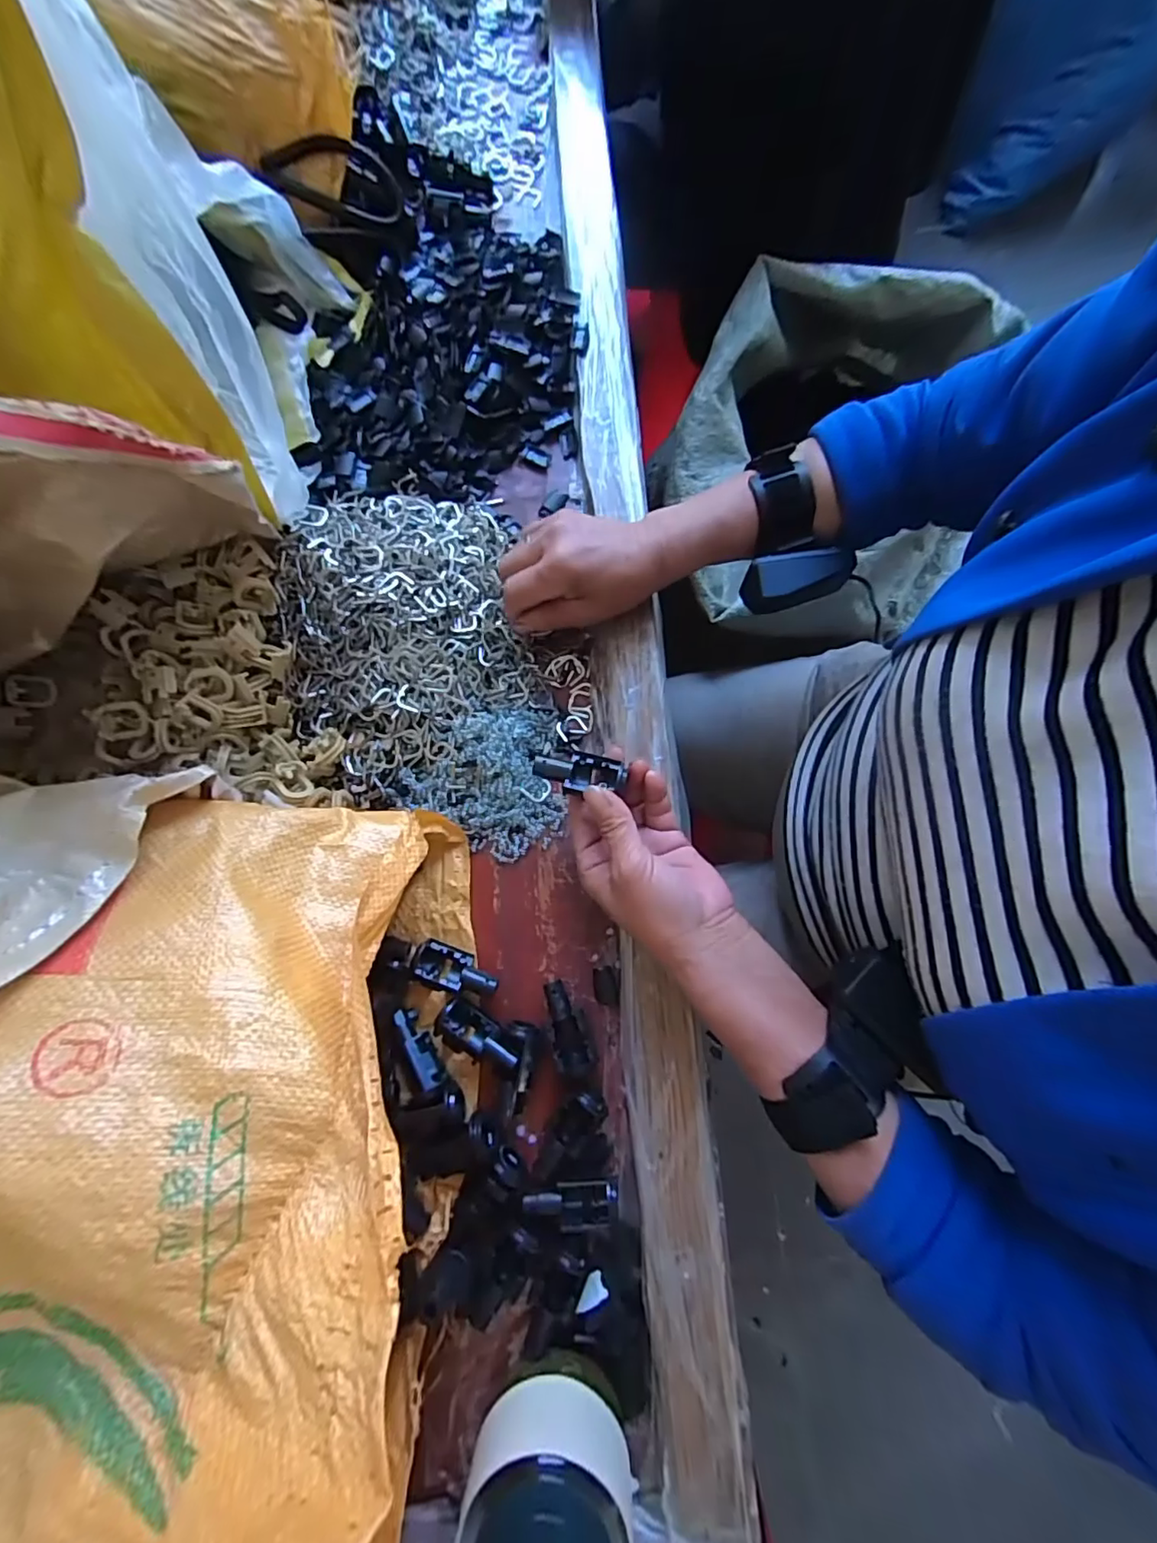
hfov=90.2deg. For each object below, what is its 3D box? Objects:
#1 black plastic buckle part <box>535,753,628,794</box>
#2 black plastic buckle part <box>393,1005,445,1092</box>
[{"bbox_3d":[0.000,0.001,0.332,0.051,0.016,0.023,2,79,-2],"label":"black plastic buckle part"},{"bbox_3d":[-0.095,0.164,0.344,0.011,0.014,0.049,-35,57,-6],"label":"black plastic buckle part"}]

